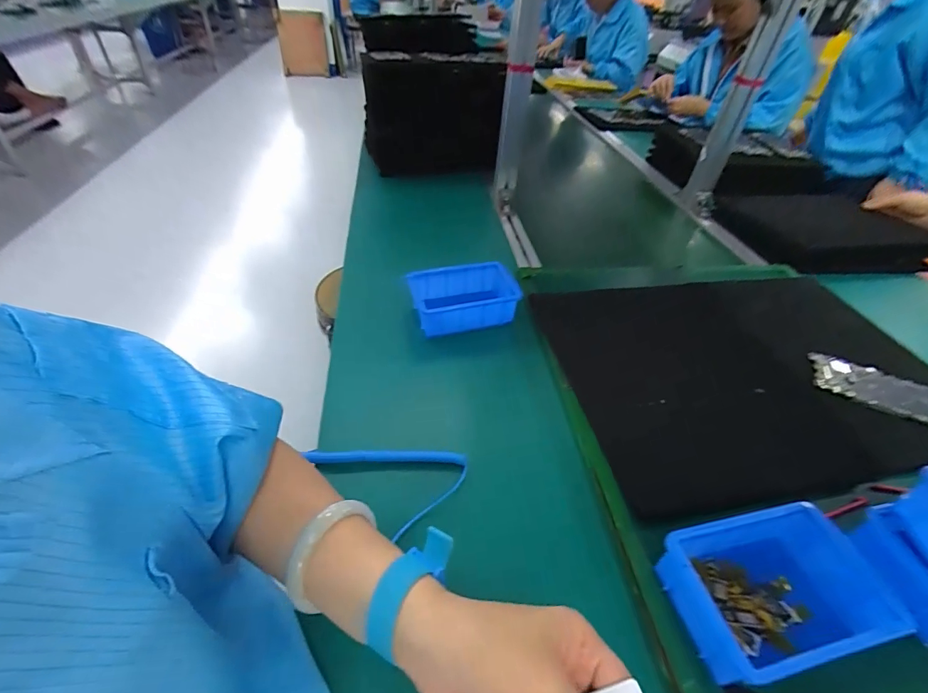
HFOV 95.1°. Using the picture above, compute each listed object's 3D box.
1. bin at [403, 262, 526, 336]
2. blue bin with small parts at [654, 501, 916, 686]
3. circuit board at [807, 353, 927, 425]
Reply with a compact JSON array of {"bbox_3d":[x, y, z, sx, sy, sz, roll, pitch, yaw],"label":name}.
[{"bbox_3d":[0.003,-0.070,0.635,0.149,0.057,0.099,-6,44,-12],"label":"bin"},{"bbox_3d":[0.242,0.193,0.336,0.150,0.055,0.097,-6,44,-13],"label":"blue bin with small parts"},{"bbox_3d":[0.520,0.055,0.525,0.157,0.012,0.072,21,45,15],"label":"circuit board"}]

